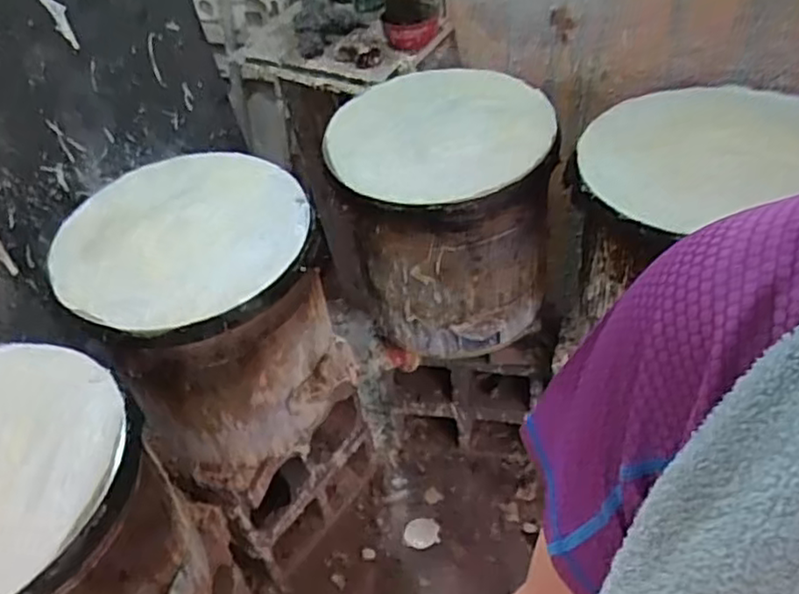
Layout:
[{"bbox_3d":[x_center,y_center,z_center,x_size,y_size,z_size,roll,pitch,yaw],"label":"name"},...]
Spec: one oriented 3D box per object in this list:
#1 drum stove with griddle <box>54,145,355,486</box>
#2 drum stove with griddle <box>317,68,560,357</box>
[{"bbox_3d":[-0.296,0.058,1.200,0.371,0.489,0.355,-20,46,-13],"label":"drum stove with griddle"},{"bbox_3d":[0.082,-0.155,1.353,0.389,0.417,0.410,-1,44,7],"label":"drum stove with griddle"}]

